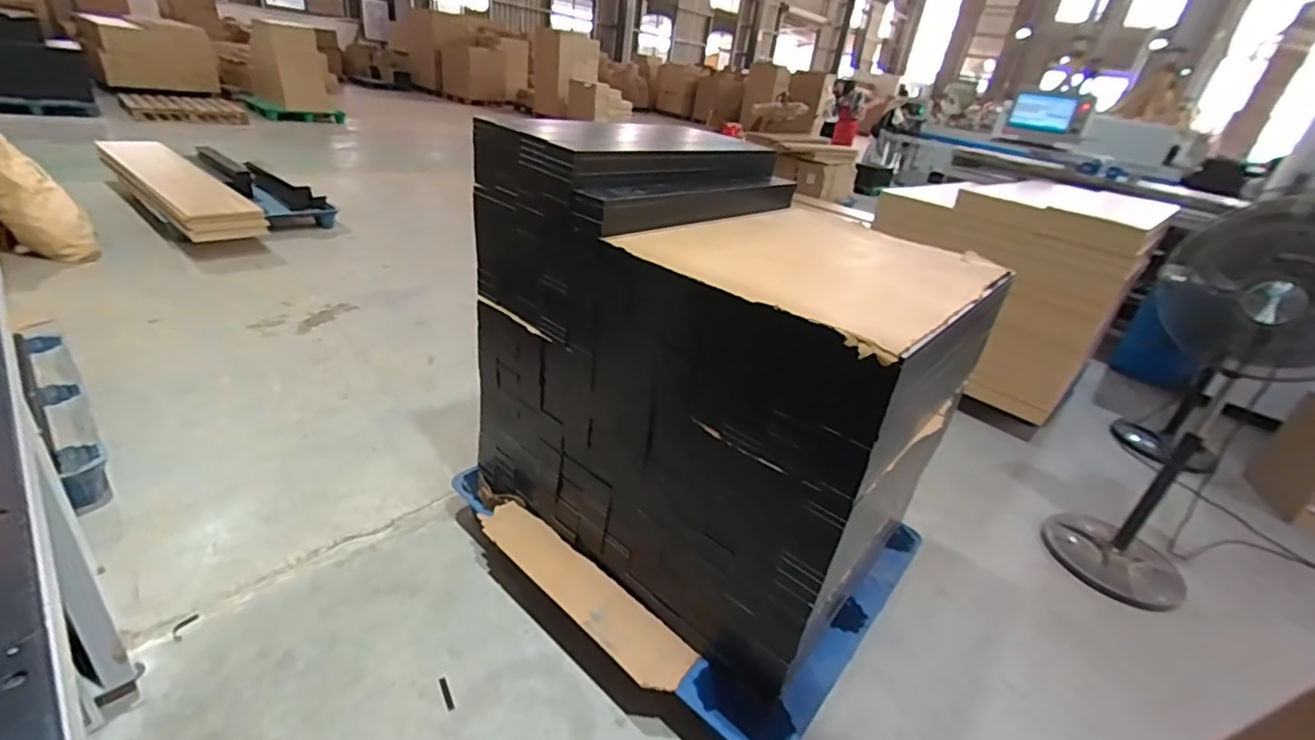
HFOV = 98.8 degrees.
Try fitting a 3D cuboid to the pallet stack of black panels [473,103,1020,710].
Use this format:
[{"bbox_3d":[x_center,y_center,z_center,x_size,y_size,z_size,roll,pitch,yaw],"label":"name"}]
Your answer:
[{"bbox_3d":[0.144,-0.001,1.494,1.061,0.955,0.745,30,34,33],"label":"pallet stack of black panels"}]

